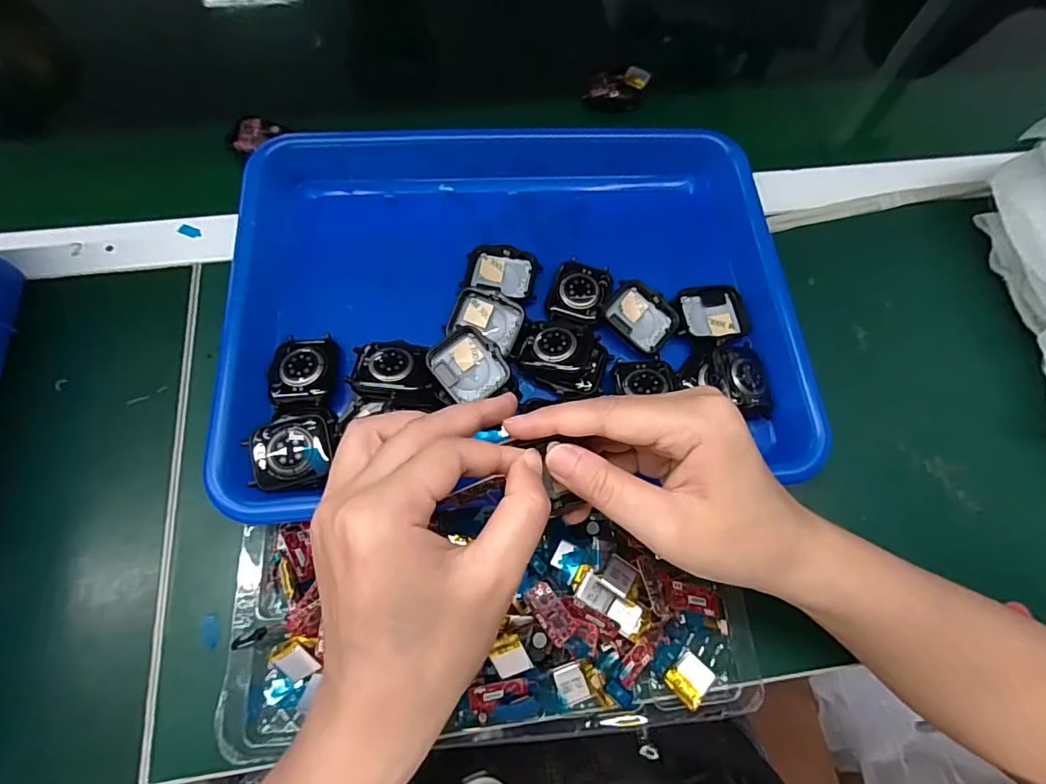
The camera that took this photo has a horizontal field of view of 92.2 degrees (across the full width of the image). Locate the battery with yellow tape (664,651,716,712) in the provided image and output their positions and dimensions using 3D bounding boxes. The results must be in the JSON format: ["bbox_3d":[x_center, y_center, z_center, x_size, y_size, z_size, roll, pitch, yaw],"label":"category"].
[{"bbox_3d":[0.084,0.143,0.252,0.021,0.004,0.019,-35,56,-20],"label":"battery with yellow tape"}]

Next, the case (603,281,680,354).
[{"bbox_3d":[0.072,-0.046,0.308,0.042,0.011,0.036,36,71,11],"label":"case"}]

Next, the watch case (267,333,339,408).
[{"bbox_3d":[-0.125,-0.013,0.286,0.035,0.011,0.046,-4,68,-4],"label":"watch case"}]

